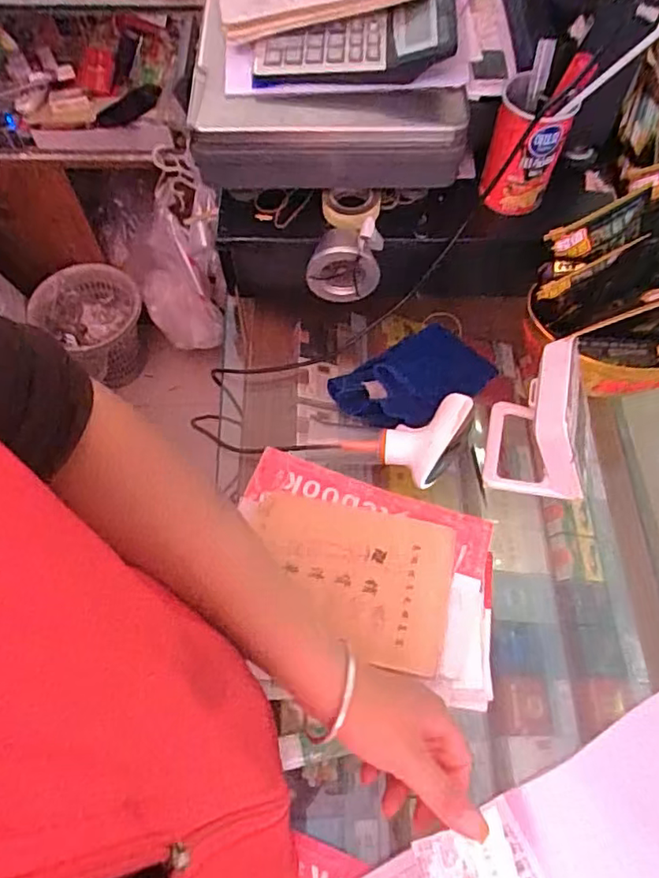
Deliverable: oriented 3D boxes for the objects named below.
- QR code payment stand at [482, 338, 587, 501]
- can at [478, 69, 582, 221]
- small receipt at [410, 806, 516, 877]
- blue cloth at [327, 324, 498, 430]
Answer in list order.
[{"bbox_3d":[0.206,-0.016,0.550,0.093,0.146,0.100,10,64,5],"label":"QR code payment stand"},{"bbox_3d":[0.188,-0.281,0.582,0.065,0.105,0.079,13,64,7],"label":"can"},{"bbox_3d":[0.092,0.277,0.384,0.063,0.009,0.052,-9,67,-20],"label":"small receipt"},{"bbox_3d":[0.087,-0.067,0.623,0.144,0.044,0.108,-37,69,-17],"label":"blue cloth"}]

